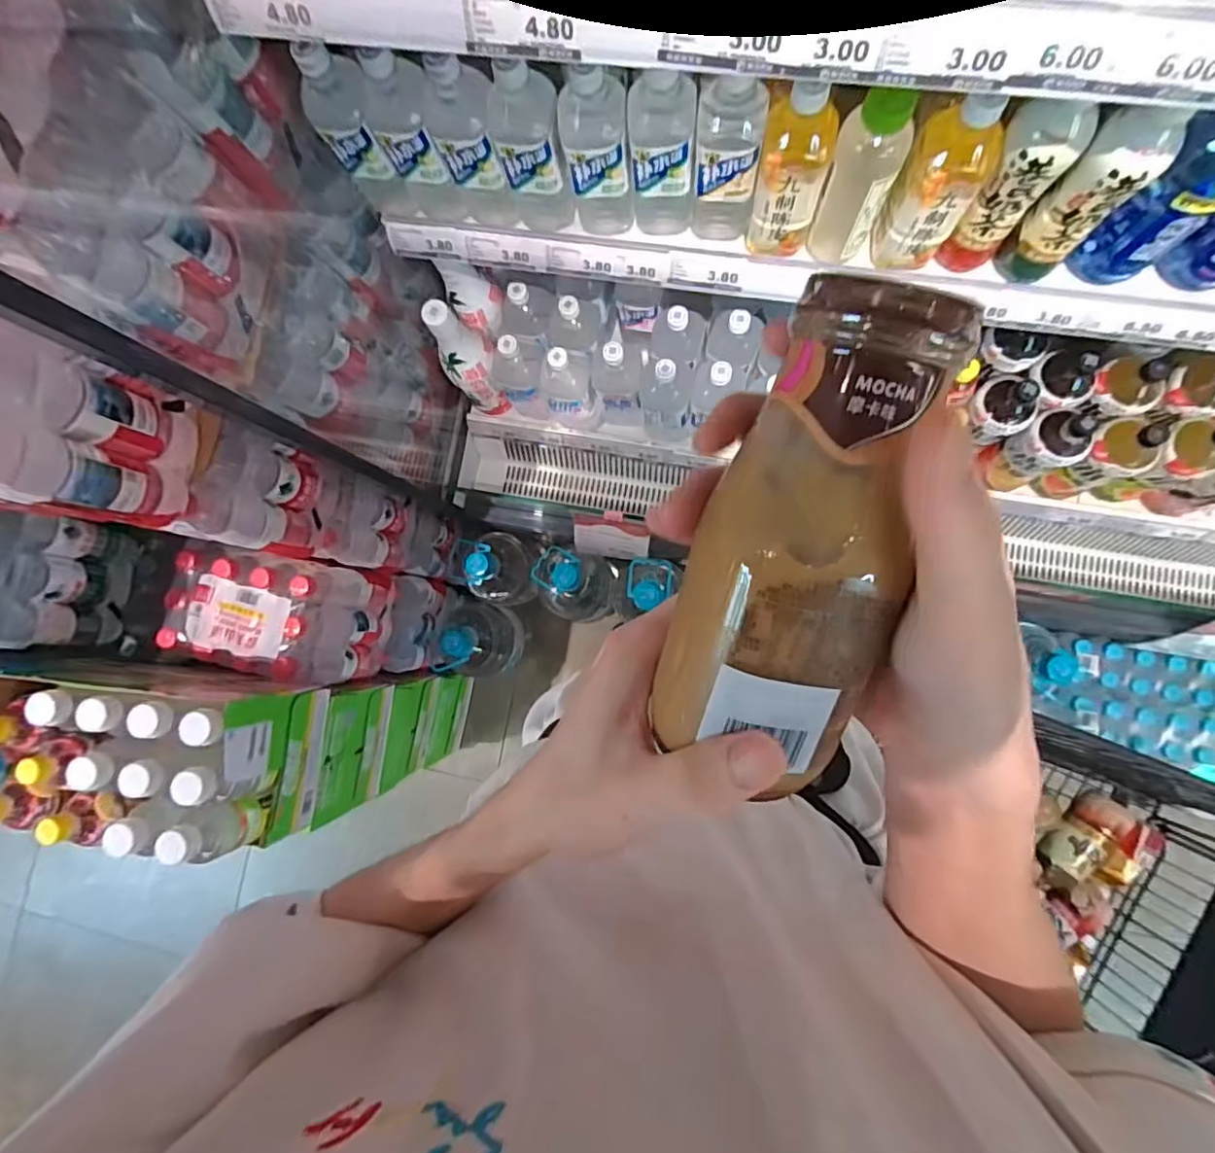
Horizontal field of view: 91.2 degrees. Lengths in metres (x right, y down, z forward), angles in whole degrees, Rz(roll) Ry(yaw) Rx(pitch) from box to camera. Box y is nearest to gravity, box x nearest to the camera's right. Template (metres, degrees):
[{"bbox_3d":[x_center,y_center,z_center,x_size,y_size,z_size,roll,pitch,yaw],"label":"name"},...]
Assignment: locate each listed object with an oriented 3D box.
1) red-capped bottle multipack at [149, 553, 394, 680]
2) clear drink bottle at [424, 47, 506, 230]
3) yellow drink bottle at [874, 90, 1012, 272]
[{"bbox_3d":[-0.514,0.056,0.964,0.232,0.230,0.177,13,87,7],"label":"red-capped bottle multipack"},{"bbox_3d":[-0.147,-0.458,0.635,0.076,0.188,0.055,17,88,8],"label":"clear drink bottle"},{"bbox_3d":[0.315,-0.371,0.574,0.075,0.171,0.061,31,90,8],"label":"yellow drink bottle"}]

